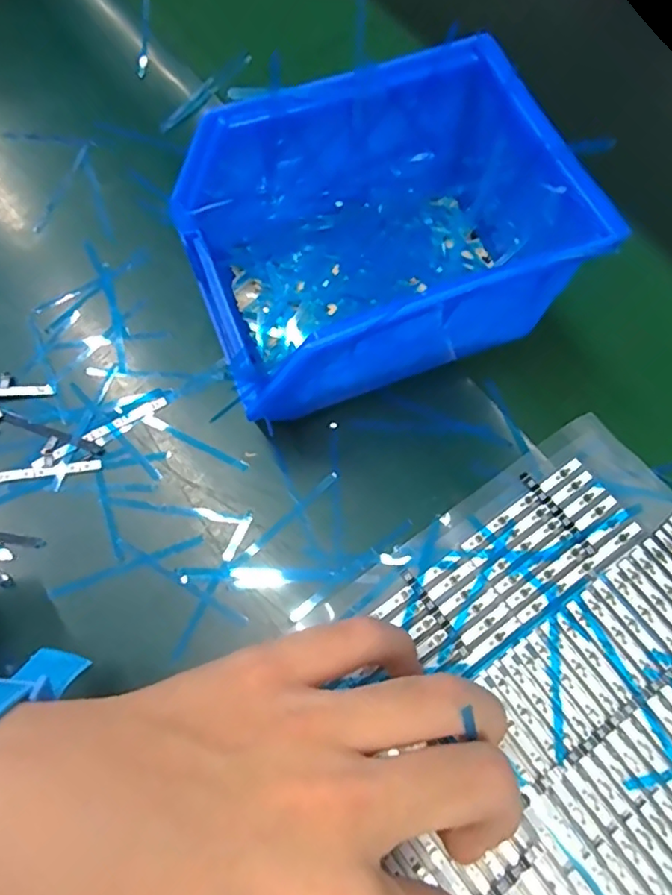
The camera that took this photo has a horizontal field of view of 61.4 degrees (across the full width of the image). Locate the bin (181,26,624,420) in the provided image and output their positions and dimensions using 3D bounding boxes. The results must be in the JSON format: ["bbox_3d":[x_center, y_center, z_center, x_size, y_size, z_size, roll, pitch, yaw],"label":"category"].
[{"bbox_3d":[0.014,-0.080,0.230,0.137,0.076,0.105,-21,70,-7],"label":"bin"}]

